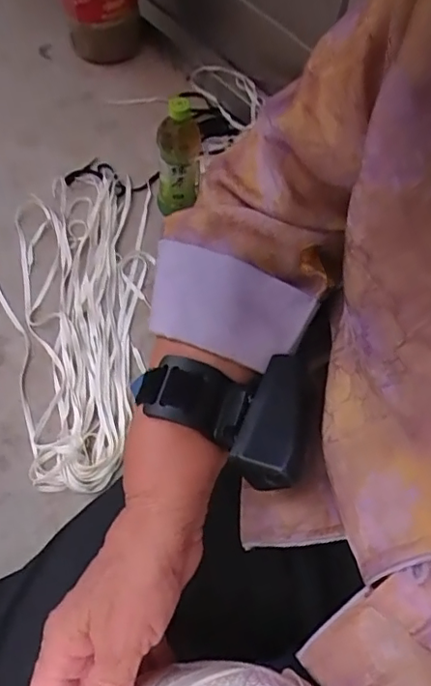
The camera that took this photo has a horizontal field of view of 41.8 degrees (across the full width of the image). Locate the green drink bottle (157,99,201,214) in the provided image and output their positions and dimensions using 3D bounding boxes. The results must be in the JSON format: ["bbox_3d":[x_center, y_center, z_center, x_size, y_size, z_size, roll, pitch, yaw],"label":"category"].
[{"bbox_3d":[-0.061,-0.305,0.920,0.074,0.201,0.073,2,59,-1],"label":"green drink bottle"}]

